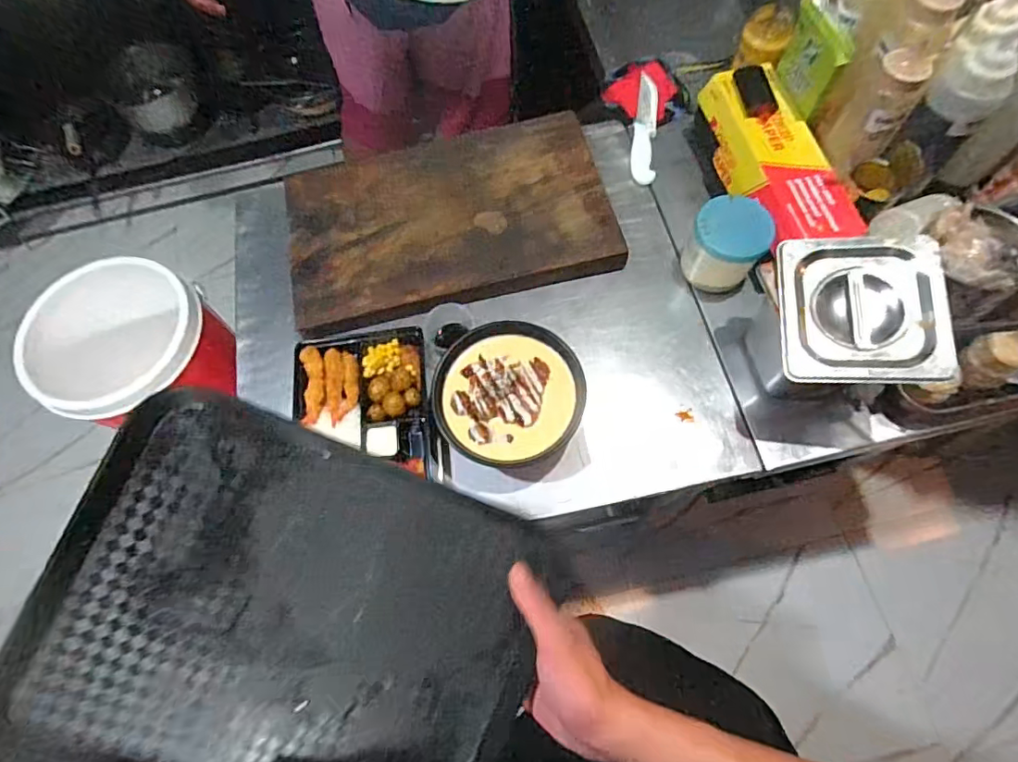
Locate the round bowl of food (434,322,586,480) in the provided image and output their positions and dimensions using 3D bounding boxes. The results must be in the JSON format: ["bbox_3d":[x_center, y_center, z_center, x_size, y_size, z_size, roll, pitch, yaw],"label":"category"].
[{"bbox_3d":[-0.002,0.024,0.709,0.196,0.081,0.183,-1,67,2],"label":"round bowl of food"}]

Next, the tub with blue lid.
[{"bbox_3d":[0.310,-0.193,0.762,0.103,0.103,0.102,-1,67,2],"label":"tub with blue lid"}]

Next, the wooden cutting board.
[{"bbox_3d":[-0.099,-0.260,0.830,0.497,0.034,0.312,-16,68,-4],"label":"wooden cutting board"}]

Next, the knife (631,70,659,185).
[{"bbox_3d":[0.236,-0.440,0.908,0.040,0.020,0.235,5,68,5],"label":"knife"}]

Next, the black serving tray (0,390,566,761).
[{"bbox_3d":[-0.143,0.182,0.385,0.336,0.026,0.254,26,80,-15],"label":"black serving tray"}]

